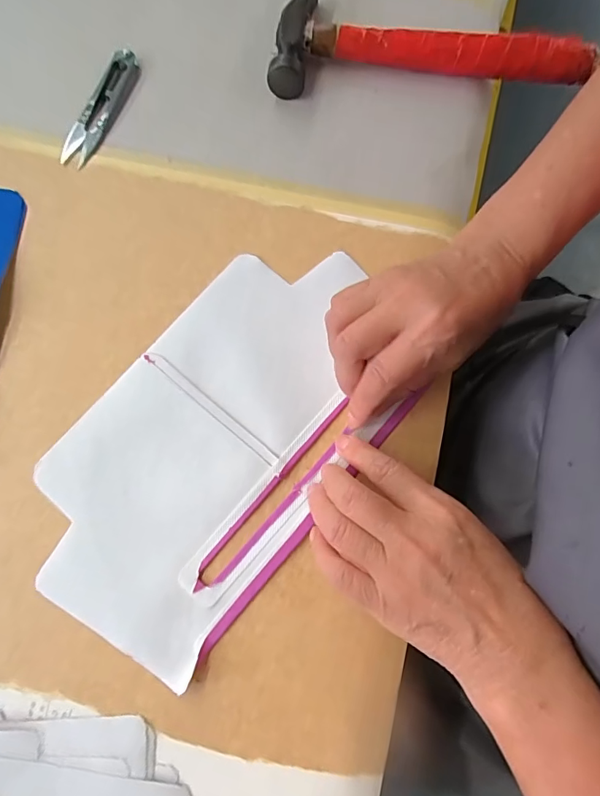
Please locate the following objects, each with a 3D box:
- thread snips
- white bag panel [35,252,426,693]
[{"bbox_3d":[-0.156,-0.228,0.350,0.024,0.011,0.101,24,80,5],"label":"thread snips"},{"bbox_3d":[-0.050,0.026,0.299,0.161,0.007,0.277,40,81,7],"label":"white bag panel"}]

